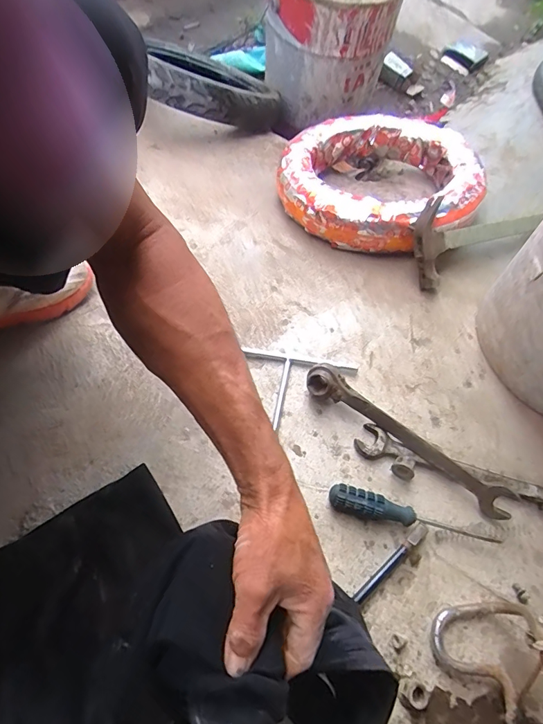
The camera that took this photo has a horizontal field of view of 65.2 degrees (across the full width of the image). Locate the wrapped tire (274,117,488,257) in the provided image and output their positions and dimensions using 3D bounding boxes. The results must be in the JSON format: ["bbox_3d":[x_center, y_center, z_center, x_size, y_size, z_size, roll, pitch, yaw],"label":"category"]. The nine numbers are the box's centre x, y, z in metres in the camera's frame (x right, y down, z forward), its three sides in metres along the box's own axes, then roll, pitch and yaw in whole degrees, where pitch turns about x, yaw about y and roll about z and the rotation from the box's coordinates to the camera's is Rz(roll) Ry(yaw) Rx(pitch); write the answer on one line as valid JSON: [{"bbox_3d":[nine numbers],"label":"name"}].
[{"bbox_3d":[0.198,-0.338,0.744,0.348,0.067,0.329,2,59,-3],"label":"wrapped tire"}]

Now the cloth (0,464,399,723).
[{"bbox_3d":[-0.102,0.232,0.351,0.294,0.124,0.317,-30,65,-20],"label":"cloth"}]

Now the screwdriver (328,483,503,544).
[{"bbox_3d":[0.157,0.176,0.475,0.187,0.031,0.026,19,61,-1],"label":"screwdriver"}]

